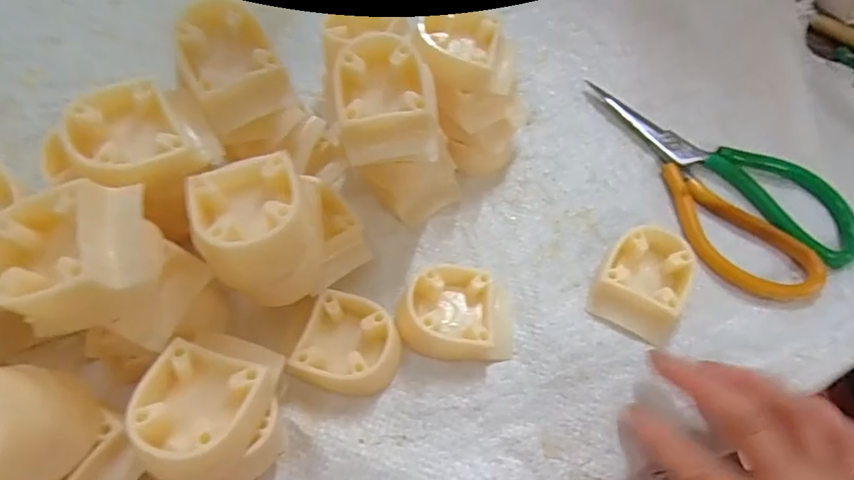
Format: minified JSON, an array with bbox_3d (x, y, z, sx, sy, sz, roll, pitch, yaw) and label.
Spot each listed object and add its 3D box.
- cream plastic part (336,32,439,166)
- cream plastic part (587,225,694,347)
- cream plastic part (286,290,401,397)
[{"bbox_3d":[-0.020,-0.070,0.270,0.047,0.020,0.062,-6,90,-3],"label":"cream plastic part"},{"bbox_3d":[0.123,0.023,0.304,0.046,0.022,0.058,28,62,15],"label":"cream plastic part"},{"bbox_3d":[-0.040,0.055,0.280,0.050,0.020,0.049,17,60,9],"label":"cream plastic part"}]

